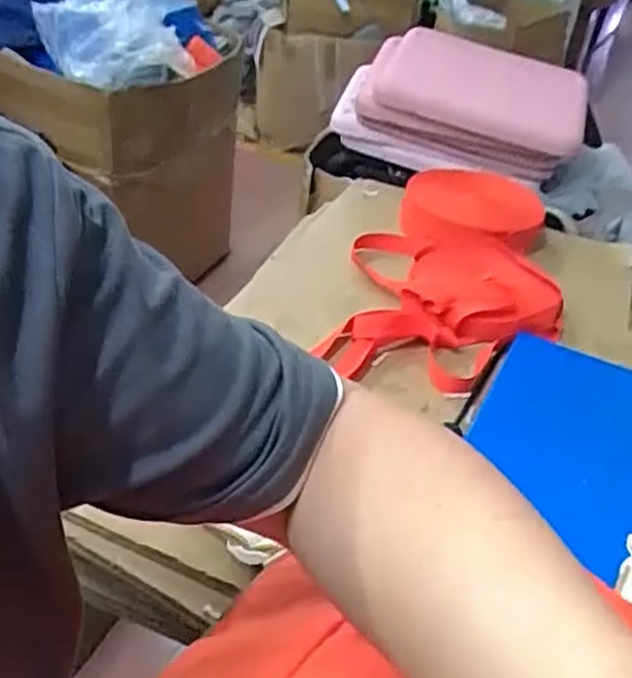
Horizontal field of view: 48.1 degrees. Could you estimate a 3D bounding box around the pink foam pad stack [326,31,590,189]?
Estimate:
[{"bbox_3d":[0.232,-0.371,1.149,0.386,0.161,0.188,12,38,7],"label":"pink foam pad stack"}]

